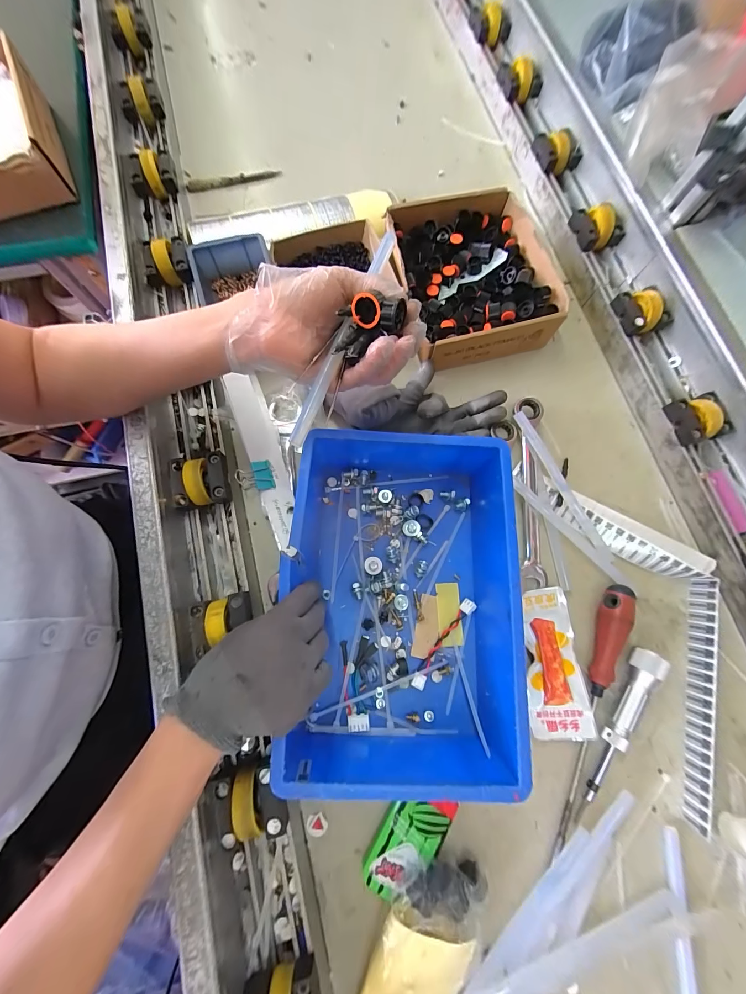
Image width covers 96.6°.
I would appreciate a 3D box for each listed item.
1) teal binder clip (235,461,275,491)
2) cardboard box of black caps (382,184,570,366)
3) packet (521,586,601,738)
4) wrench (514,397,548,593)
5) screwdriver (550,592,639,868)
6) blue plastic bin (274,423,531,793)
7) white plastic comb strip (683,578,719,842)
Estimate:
[{"bbox_3d":[-0.135,-0.021,0.376,0.045,0.020,0.031,-11,78,-4],"label":"teal binder clip"},{"bbox_3d":[0.127,-0.287,0.434,0.188,0.064,0.214,-13,77,-5],"label":"cardboard box of black caps"},{"bbox_3d":[0.187,0.171,0.345,0.058,0.012,0.142,-1,78,-1],"label":"packet"},{"bbox_3d":[0.183,-0.010,0.386,0.034,0.020,0.223,5,78,0],"label":"wrench"},{"bbox_3d":[0.216,0.213,0.331,0.027,0.023,0.257,23,78,4],"label":"screwdriver"},{"bbox_3d":[0.035,0.092,0.324,0.211,0.089,0.290,3,78,-1],"label":"blue plastic bin"},{"bbox_3d":[0.334,0.203,0.340,0.009,0.023,0.237,15,78,2],"label":"white plastic comb strip"}]

